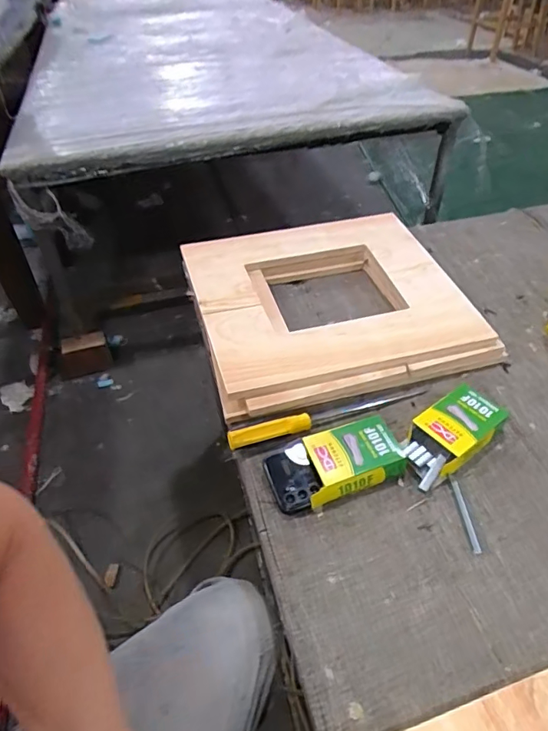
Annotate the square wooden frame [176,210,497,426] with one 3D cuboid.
[{"bbox_3d":[0.088,-0.116,0.851,0.431,0.055,0.419,-12,45,-10],"label":"square wooden frame"}]

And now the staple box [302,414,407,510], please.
[{"bbox_3d":[0.097,0.115,0.620,0.125,0.031,0.084,-13,45,-12],"label":"staple box"}]

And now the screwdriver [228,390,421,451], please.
[{"bbox_3d":[0.076,0.062,0.677,0.288,0.019,0.028,-15,46,-13],"label":"screwdriver"}]

